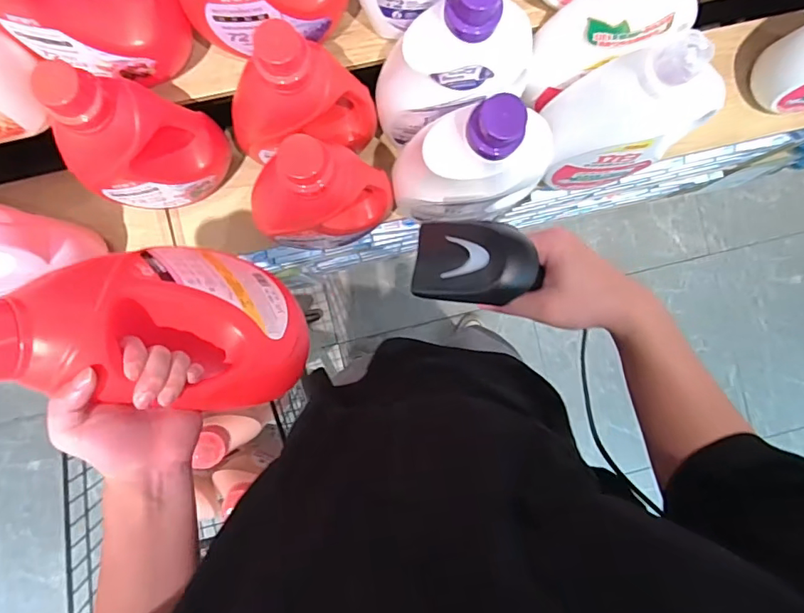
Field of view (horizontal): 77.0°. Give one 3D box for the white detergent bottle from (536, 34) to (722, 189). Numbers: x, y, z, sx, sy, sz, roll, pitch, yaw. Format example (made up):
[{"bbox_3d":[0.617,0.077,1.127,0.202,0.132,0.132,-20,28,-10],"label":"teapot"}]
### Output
[{"bbox_3d":[0.297,-0.240,0.657,0.174,0.281,0.100,-1,89,-4],"label":"white detergent bottle"}]

